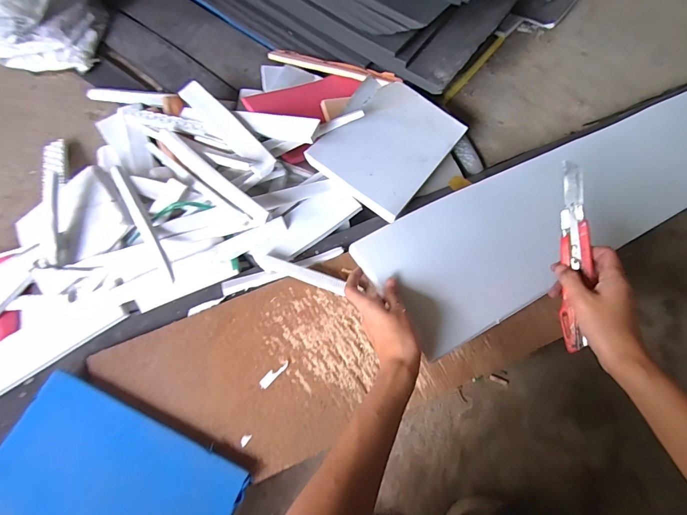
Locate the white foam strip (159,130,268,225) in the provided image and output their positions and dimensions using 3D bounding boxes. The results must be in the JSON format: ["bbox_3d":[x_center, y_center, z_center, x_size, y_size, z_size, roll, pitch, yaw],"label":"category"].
[{"bbox_3d":[-0.208,-0.130,0.566,0.022,0.016,0.292,-44,61,-14],"label":"white foam strip"}]

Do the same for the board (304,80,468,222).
[{"bbox_3d":[0.075,-0.179,0.590,0.162,0.012,0.218,39,71,6],"label":"board"}]

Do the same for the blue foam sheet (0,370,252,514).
[{"bbox_3d":[-0.261,0.255,0.418,0.272,0.014,0.149,25,60,6],"label":"blue foam sheet"}]

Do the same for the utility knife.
[{"bbox_3d":[0.244,-0.003,0.393,0.019,0.024,0.198,2,87,2],"label":"utility knife"}]

